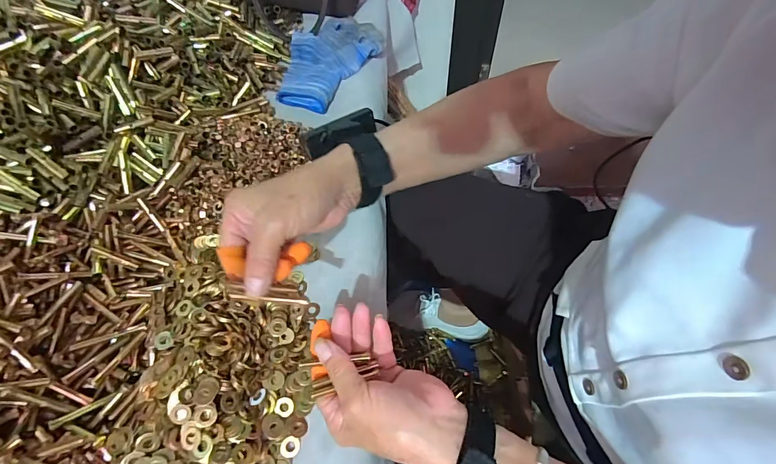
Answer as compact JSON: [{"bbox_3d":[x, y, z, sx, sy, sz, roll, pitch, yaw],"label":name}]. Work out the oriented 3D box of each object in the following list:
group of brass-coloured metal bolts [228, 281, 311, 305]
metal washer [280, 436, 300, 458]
[{"bbox_3d":[-0.092,0.048,0.298,0.060,0.007,0.011,9,58,-14],"label":"group of brass-coloured metal bolts"},{"bbox_3d":[-0.085,0.186,0.332,0.015,0.004,0.016,7,60,7],"label":"metal washer"}]

